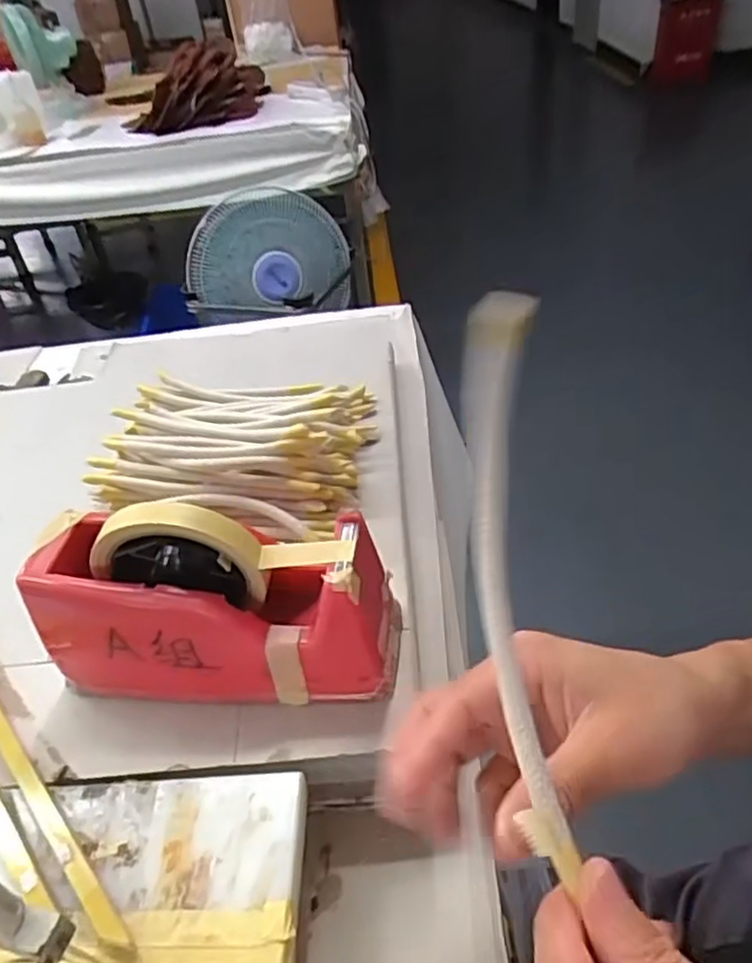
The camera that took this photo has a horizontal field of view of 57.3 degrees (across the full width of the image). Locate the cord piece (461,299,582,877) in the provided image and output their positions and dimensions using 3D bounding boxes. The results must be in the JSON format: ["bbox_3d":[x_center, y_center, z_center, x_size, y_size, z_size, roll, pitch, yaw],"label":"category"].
[{"bbox_3d":[0.049,0.032,0.240,0.026,0.191,0.025,-5,-3,3],"label":"cord piece"}]

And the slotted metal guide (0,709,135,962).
[{"bbox_3d":[-0.230,0.156,0.402,0.036,0.012,0.311,-34,46,-29],"label":"slotted metal guide"}]

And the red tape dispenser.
[{"bbox_3d":[-0.093,0.066,0.400,0.202,0.122,0.069,-1,39,7],"label":"red tape dispenser"}]

